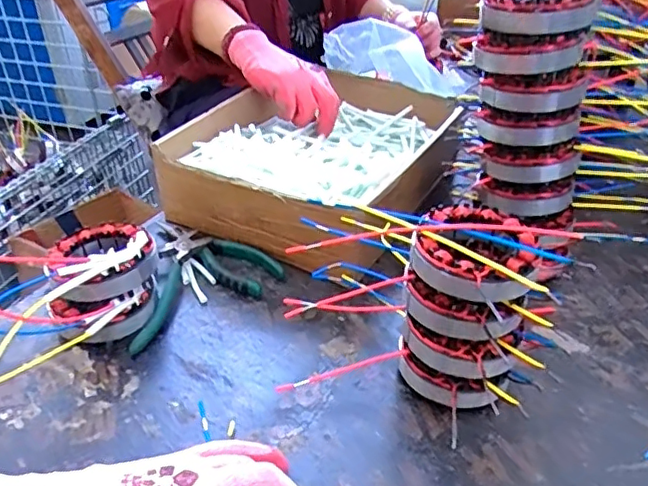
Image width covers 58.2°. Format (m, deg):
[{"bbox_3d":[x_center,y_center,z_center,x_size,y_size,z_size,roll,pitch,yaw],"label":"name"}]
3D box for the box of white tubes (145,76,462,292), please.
[{"bbox_3d":[-0.003,-0.109,0.692,0.224,0.092,0.358,18,39,22],"label":"box of white tubes"}]

